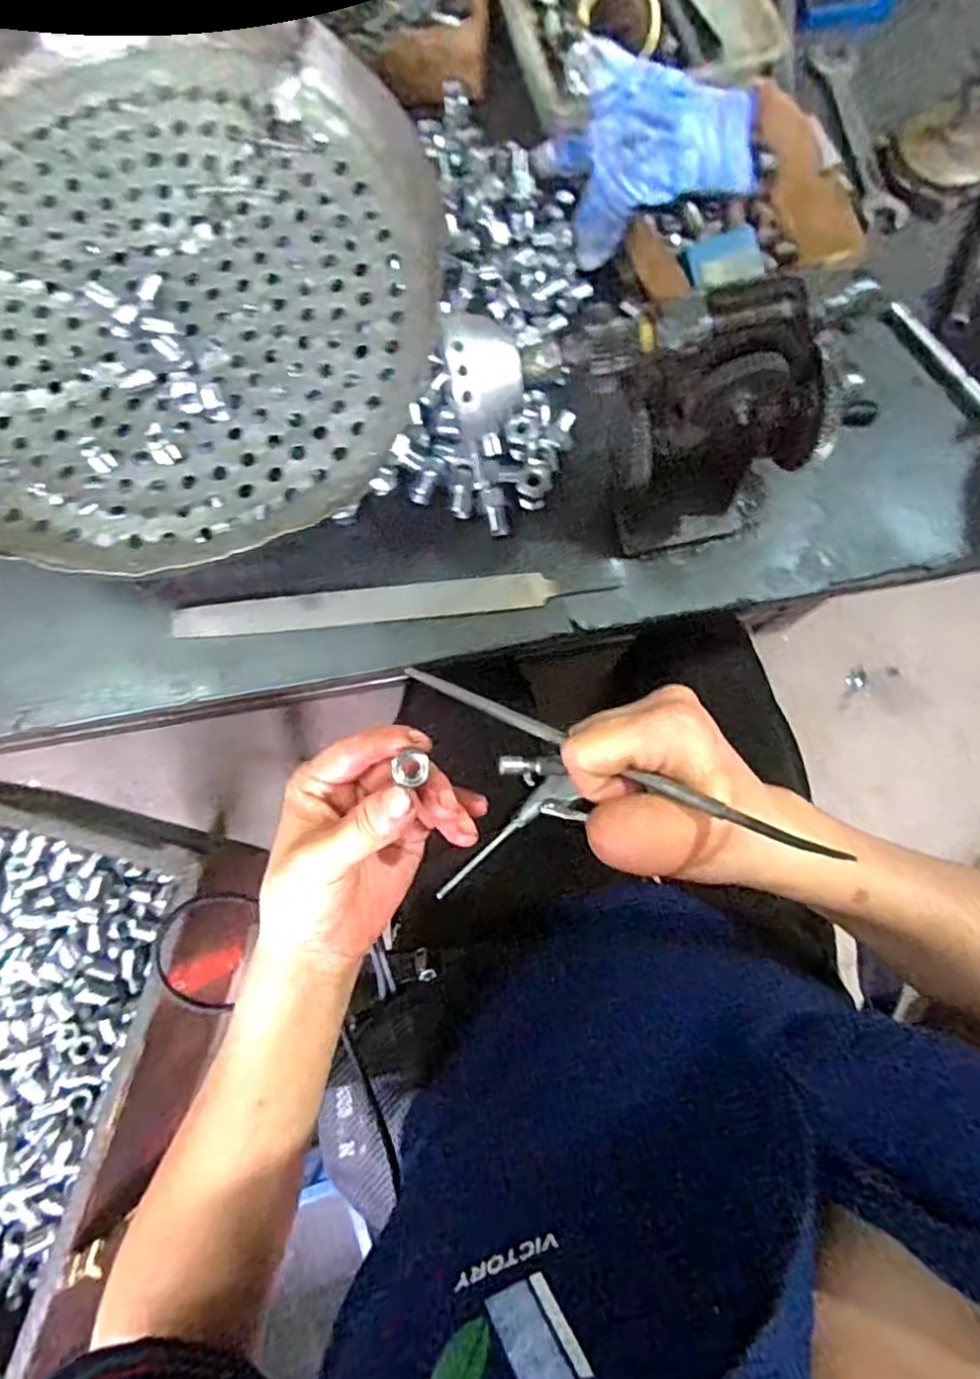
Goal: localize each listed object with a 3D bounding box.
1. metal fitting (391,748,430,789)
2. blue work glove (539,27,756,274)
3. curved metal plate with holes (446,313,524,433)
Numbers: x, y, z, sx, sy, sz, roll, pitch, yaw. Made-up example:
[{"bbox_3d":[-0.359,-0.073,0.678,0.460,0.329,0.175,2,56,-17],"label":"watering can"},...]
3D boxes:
[{"bbox_3d":[-0.032,0.033,0.269,0.014,0.006,0.016,39,82,8],"label":"metal fitting"},{"bbox_3d":[0.111,-0.400,0.466,0.148,0.073,0.131,-21,79,-3],"label":"blue work glove"},{"bbox_3d":[-0.004,-0.139,0.289,0.034,0.016,0.046,-18,116,-25],"label":"curved metal plate with holes"}]

